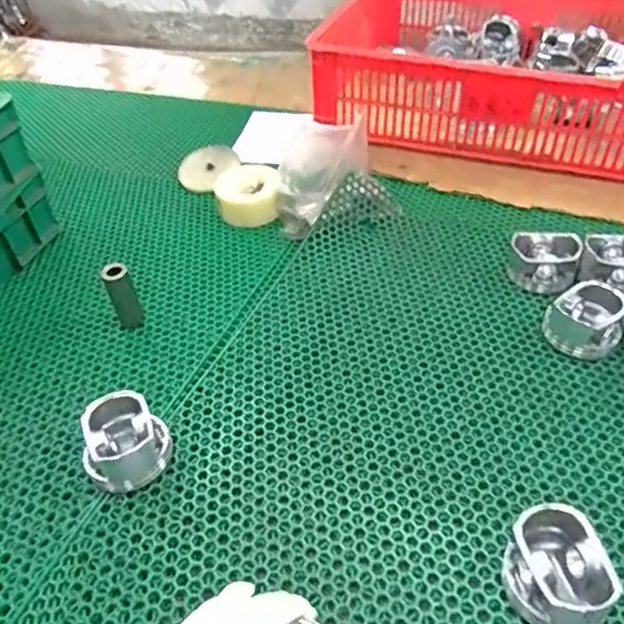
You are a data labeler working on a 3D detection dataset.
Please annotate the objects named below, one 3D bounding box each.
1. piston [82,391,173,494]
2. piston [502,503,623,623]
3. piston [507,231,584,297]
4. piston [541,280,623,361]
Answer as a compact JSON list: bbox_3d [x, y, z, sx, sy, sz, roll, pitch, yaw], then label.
[{"bbox_3d":[-0.169,0.118,0.504,0.072,0.052,0.076,-2,44,2],"label":"piston"},{"bbox_3d":[0.178,0.189,0.409,0.065,0.050,0.074,-17,45,-13],"label":"piston"},{"bbox_3d":[0.276,-0.061,0.669,0.074,0.047,0.074,15,47,19],"label":"piston"},{"bbox_3d":[0.290,0.005,0.594,0.074,0.049,0.074,29,53,30],"label":"piston"}]

